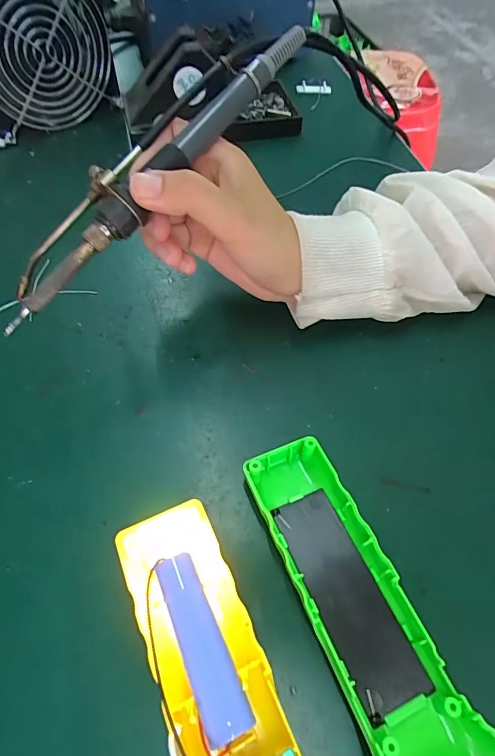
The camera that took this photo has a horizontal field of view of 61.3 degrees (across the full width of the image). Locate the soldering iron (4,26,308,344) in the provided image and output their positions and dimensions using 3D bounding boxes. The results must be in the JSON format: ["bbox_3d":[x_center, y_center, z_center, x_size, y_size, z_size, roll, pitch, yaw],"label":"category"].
[{"bbox_3d":[-0.048,-0.108,0.209,0.031,0.017,0.204,40,84,21],"label":"soldering iron"}]

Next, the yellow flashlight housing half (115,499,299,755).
[{"bbox_3d":[-0.007,0.126,0.158,0.047,0.037,0.160,-19,60,-14],"label":"yellow flashlight housing half"}]

